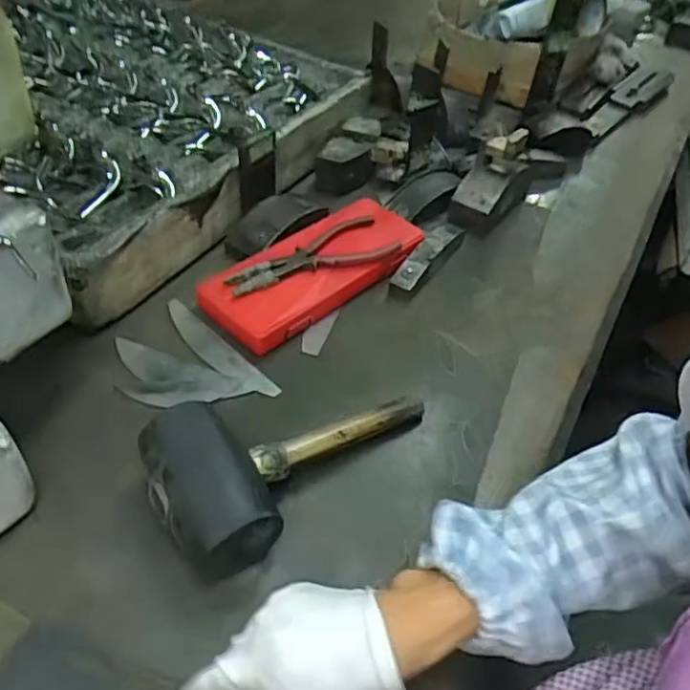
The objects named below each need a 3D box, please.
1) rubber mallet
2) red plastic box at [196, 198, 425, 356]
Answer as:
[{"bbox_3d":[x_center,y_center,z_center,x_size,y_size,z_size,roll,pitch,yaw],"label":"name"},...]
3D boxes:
[{"bbox_3d":[-0.041,0.070,0.495,0.233,0.074,0.118,-31,56,-29],"label":"rubber mallet"},{"bbox_3d":[-0.027,-0.088,0.681,0.112,0.034,0.259,34,51,25],"label":"red plastic box"}]

